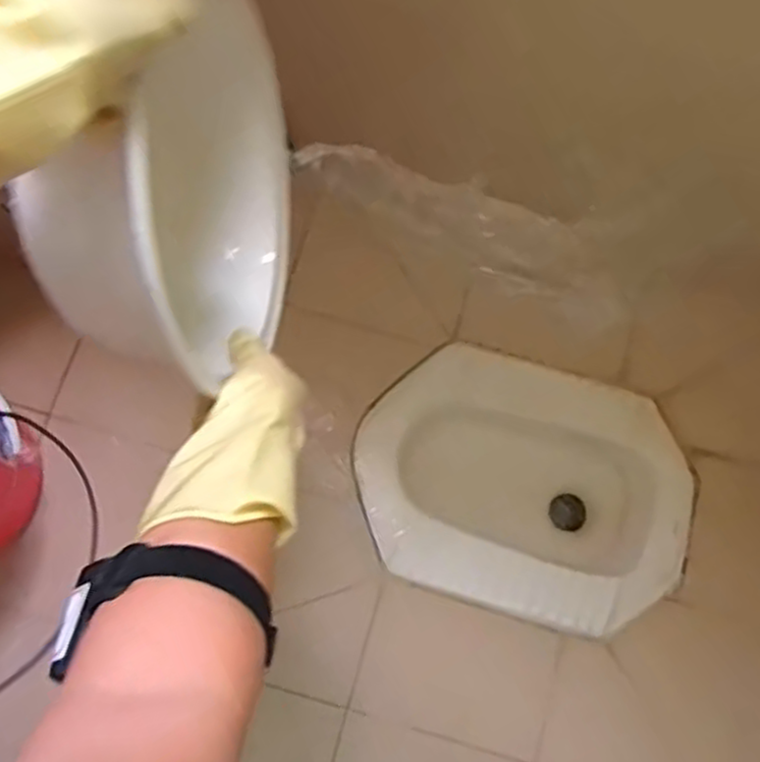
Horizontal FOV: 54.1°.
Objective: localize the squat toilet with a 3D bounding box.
[{"bbox_3d":[0.239,0.188,1.331,0.557,0.198,0.411,17,78,3],"label":"squat toilet"}]

